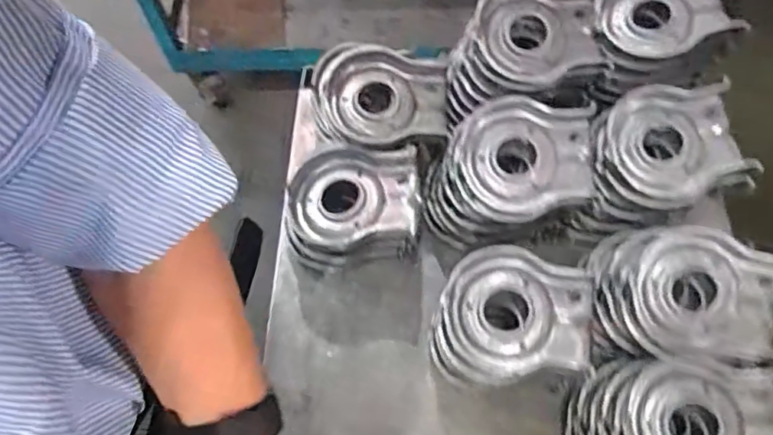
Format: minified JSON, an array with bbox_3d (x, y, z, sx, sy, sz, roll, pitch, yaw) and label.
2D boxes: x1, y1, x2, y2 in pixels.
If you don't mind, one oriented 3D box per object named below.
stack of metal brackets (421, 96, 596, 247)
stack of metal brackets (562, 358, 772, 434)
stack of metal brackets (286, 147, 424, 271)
[{"bbox_3d":[0.115,-0.031,0.548,0.147,0.130,0.105,12,63,6],"label":"stack of metal brackets"},{"bbox_3d":[0.239,0.183,0.477,0.141,0.116,0.110,-4,63,-2],"label":"stack of metal brackets"},{"bbox_3d":[-0.029,0.003,0.565,0.119,0.122,0.102,1,62,0],"label":"stack of metal brackets"}]

